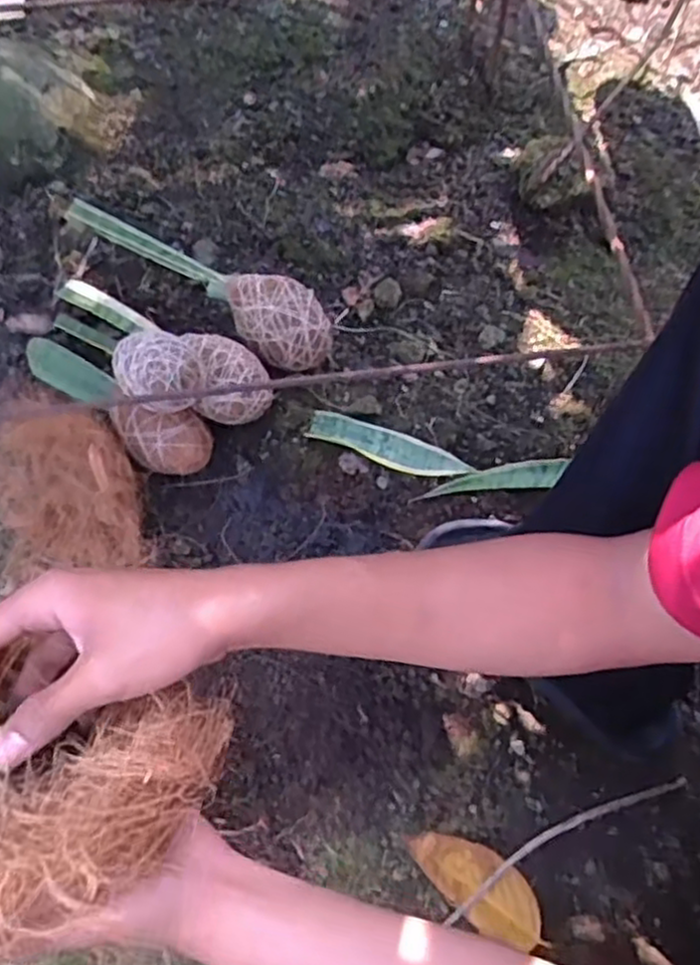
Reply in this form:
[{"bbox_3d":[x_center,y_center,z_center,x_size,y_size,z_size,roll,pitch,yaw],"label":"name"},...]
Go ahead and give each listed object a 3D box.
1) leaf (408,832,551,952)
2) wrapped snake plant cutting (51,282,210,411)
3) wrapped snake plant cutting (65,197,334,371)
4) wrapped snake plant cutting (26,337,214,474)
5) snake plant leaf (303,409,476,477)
[{"bbox_3d":[0.104,0.320,0.586,0.117,0.005,0.050,36,70,13],"label":"leaf"},{"bbox_3d":[-0.213,-0.133,0.703,0.073,0.074,0.276,-34,38,-15],"label":"wrapped snake plant cutting"},{"bbox_3d":[-0.155,-0.190,0.741,0.291,0.080,0.075,21,68,8],"label":"wrapped snake plant cutting"},{"bbox_3d":[-0.227,-0.080,0.704,0.222,0.064,0.065,35,70,13],"label":"wrapped snake plant cutting"},{"bbox_3d":[0.039,-0.035,0.721,0.159,0.012,0.033,19,67,7],"label":"snake plant leaf"}]

